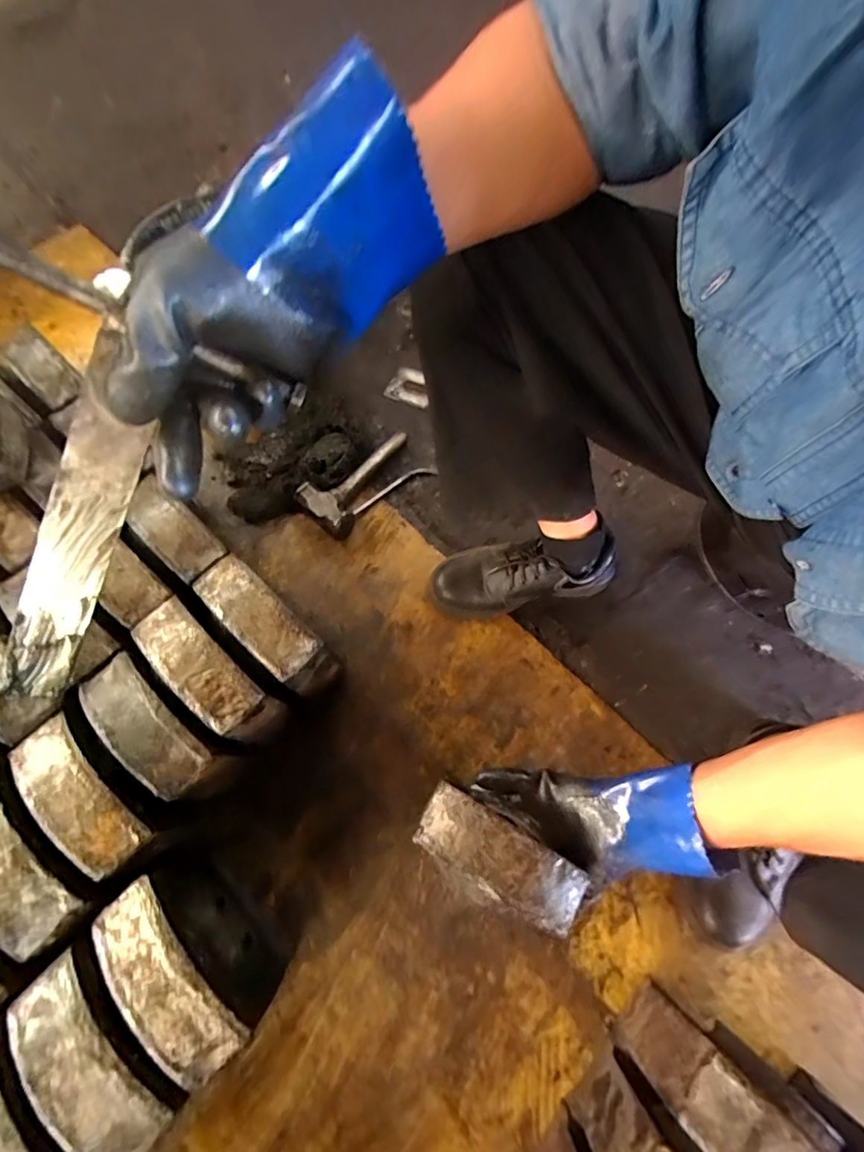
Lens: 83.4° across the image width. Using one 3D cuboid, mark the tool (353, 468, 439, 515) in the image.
[{"bbox_3d":[-0.063,-0.145,0.801,0.160,0.006,0.027,-30,57,-15],"label":"tool"}]

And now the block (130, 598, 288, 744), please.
[{"bbox_3d":[-0.245,0.099,0.519,0.170,0.067,0.062,44,73,1],"label":"block"}]

